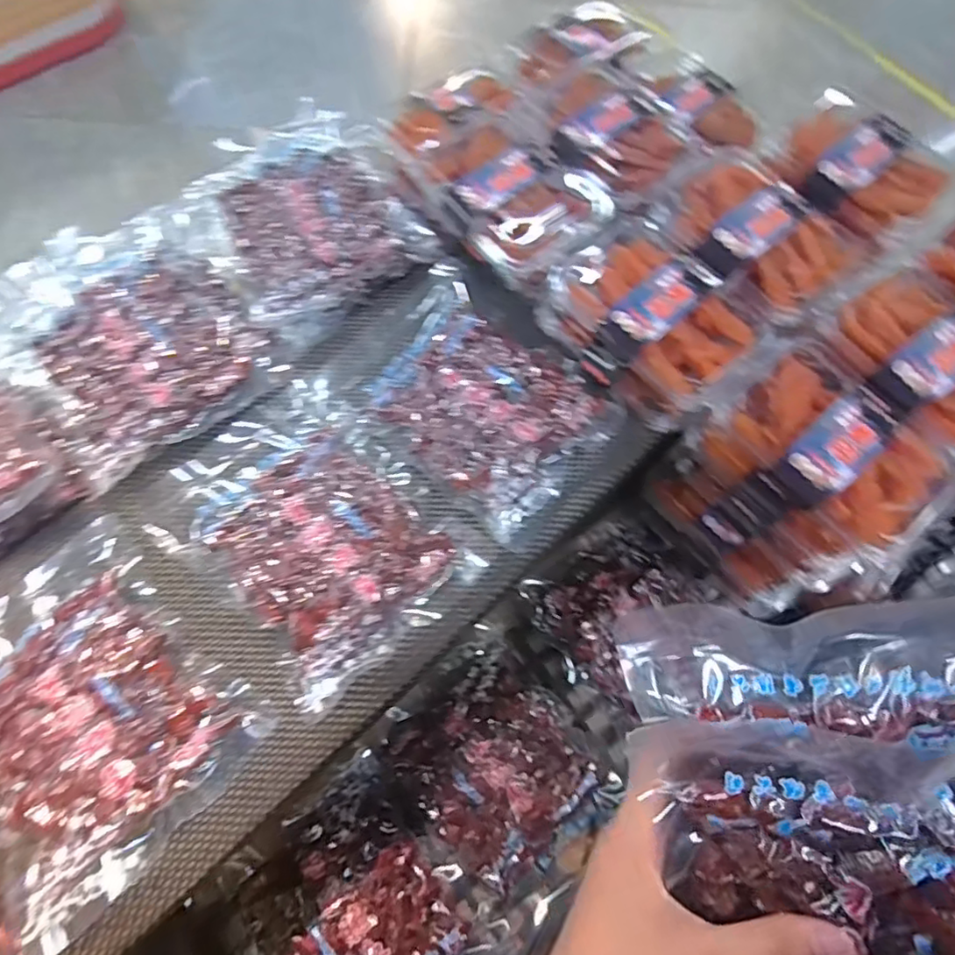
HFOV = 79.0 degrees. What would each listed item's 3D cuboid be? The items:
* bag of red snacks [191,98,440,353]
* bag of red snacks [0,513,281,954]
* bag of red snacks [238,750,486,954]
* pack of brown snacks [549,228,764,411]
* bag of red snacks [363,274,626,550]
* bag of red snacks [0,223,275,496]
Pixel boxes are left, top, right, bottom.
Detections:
[{"bbox_3d":[-0.166,-0.267,0.595,0.200,0.063,0.234,-26,71,-10],"label":"bag of red snacks"},{"bbox_3d":[-0.308,0.159,0.436,0.272,0.035,0.202,40,74,14],"label":"bag of red snacks"},{"bbox_3d":[-0.111,0.402,0.504,0.188,0.035,0.242,-30,72,-11],"label":"bag of red snacks"},{"bbox_3d":[0.150,-0.146,0.485,0.106,0.037,0.158,-38,74,-13],"label":"pack of brown snacks"},{"bbox_3d":[0.001,-0.068,0.522,0.212,0.027,0.156,41,74,14],"label":"bag of red snacks"},{"bbox_3d":[-0.317,-0.124,0.527,0.214,0.058,0.213,-34,73,-12],"label":"bag of red snacks"}]

